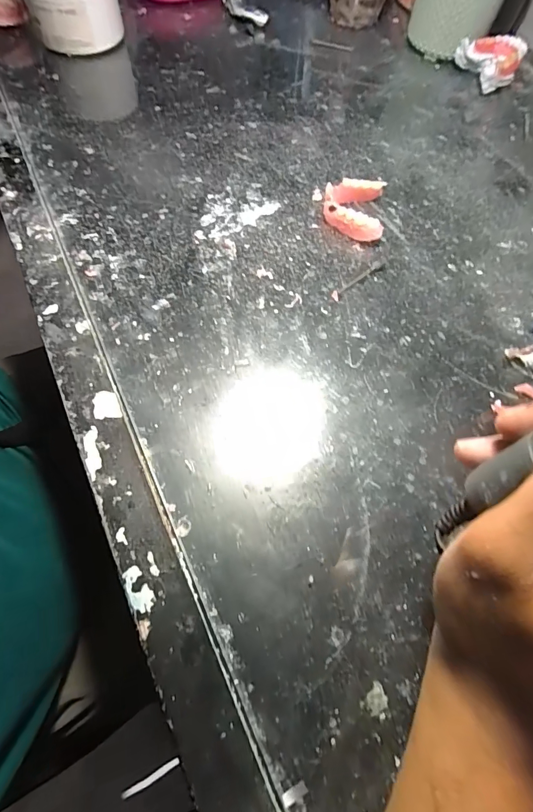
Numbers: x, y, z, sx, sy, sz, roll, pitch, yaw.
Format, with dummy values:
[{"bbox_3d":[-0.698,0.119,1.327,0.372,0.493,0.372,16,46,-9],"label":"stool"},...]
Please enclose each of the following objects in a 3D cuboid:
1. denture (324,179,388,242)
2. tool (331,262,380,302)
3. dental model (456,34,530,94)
[{"bbox_3d":[0.072,-0.164,0.325,0.048,0.018,0.063,7,64,0],"label":"denture"},{"bbox_3d":[0.069,-0.098,0.301,0.053,0.004,0.008,-41,73,-19],"label":"tool"},{"bbox_3d":[0.244,-0.374,0.429,0.052,0.036,0.063,-16,66,-10],"label":"dental model"}]

